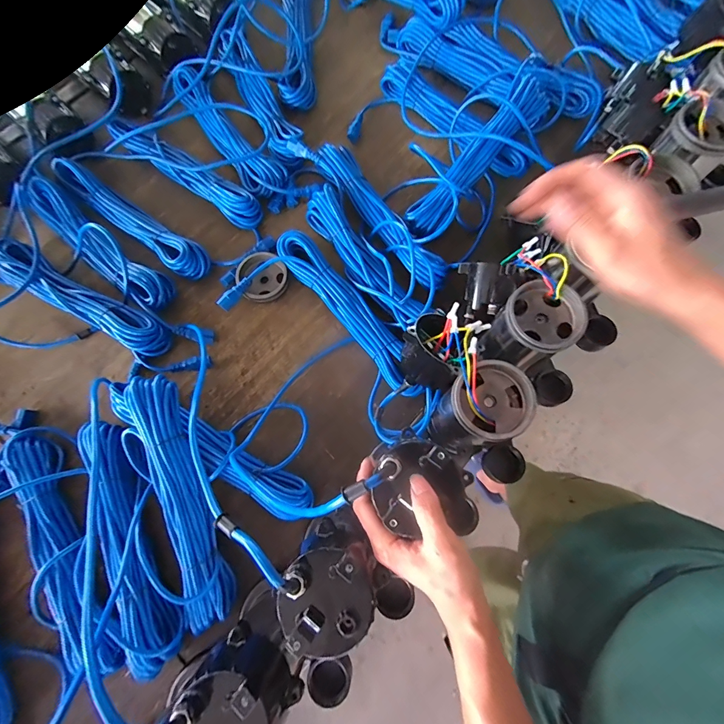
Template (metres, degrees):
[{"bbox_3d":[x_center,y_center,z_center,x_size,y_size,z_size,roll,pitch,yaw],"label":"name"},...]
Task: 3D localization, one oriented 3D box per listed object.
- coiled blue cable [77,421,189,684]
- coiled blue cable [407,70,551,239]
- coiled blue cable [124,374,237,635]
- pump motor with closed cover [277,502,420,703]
[{"bbox_3d":[-0.328,0.242,0.500,0.089,0.053,0.343,-23,76,-5],"label":"coiled blue cable"},{"bbox_3d":[0.213,-0.366,0.626,0.075,0.053,0.387,39,79,10],"label":"coiled blue cable"},{"bbox_3d":[-0.260,0.184,0.492,0.080,0.065,0.339,-16,90,-3],"label":"coiled blue cable"},{"bbox_3d":[-0.025,0.207,0.330,0.097,0.084,0.108,-36,78,-8],"label":"pump motor with closed cover"}]

